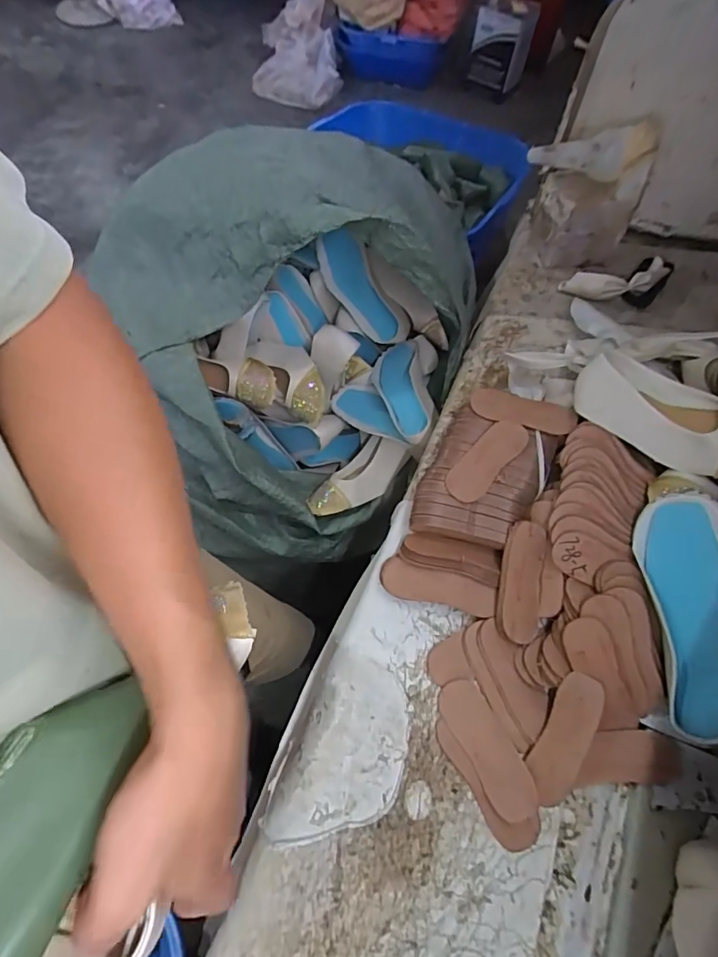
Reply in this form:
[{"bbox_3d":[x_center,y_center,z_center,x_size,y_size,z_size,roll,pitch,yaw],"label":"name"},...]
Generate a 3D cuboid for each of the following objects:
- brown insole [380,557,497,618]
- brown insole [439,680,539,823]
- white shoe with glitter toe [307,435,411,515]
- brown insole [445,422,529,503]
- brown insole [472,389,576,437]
[{"bbox_3d":[0.094,0.132,0.595,0.137,0.010,0.044,14,78,13],"label":"brown insole"},{"bbox_3d":[0.138,0.288,0.527,0.050,0.004,0.138,-29,61,-7],"label":"brown insole"},{"bbox_3d":[-0.004,-0.002,0.906,0.204,0.052,0.093,-35,67,-16],"label":"white shoe with glitter toe"},{"bbox_3d":[0.166,-0.024,0.640,0.049,0.008,0.136,38,69,19],"label":"brown insole"},{"bbox_3d":[0.224,-0.095,0.677,0.138,0.011,0.059,13,55,17],"label":"brown insole"}]

